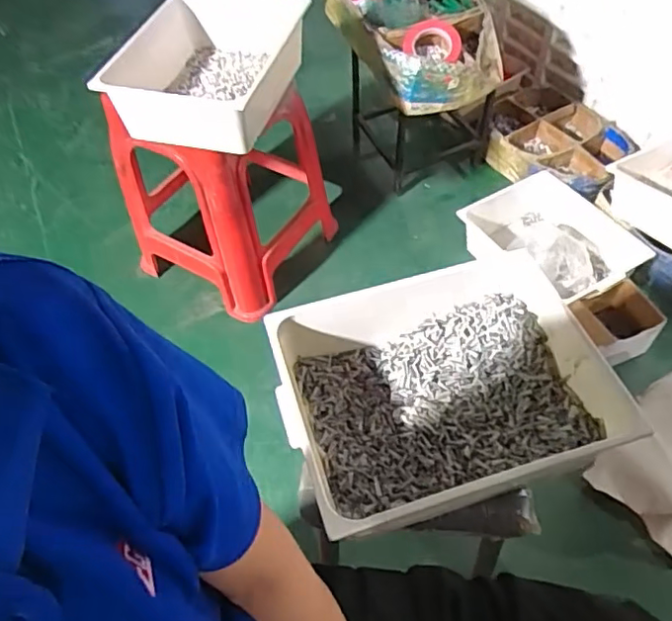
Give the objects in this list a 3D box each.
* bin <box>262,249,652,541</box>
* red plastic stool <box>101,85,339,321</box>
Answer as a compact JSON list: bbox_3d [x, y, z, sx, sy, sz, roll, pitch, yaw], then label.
[{"bbox_3d":[0.125,0.093,0.714,0.360,0.109,0.282,-16,54,-8],"label":"bin"},{"bbox_3d":[-0.247,-0.311,1.401,0.385,0.435,0.414,20,57,18],"label":"red plastic stool"}]

